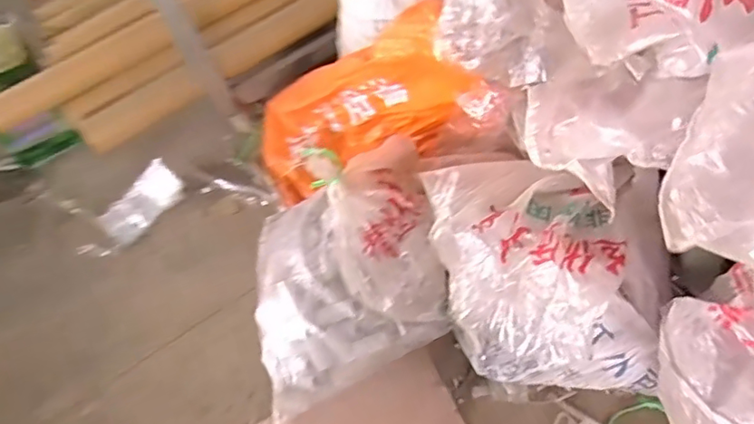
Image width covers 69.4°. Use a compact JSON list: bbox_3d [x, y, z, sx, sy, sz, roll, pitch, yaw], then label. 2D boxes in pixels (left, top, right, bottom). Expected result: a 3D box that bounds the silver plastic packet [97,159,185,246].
[{"bbox_3d":[-0.699,-0.028,1.616,0.138,0.058,0.257,35,70,26],"label":"silver plastic packet"}]

